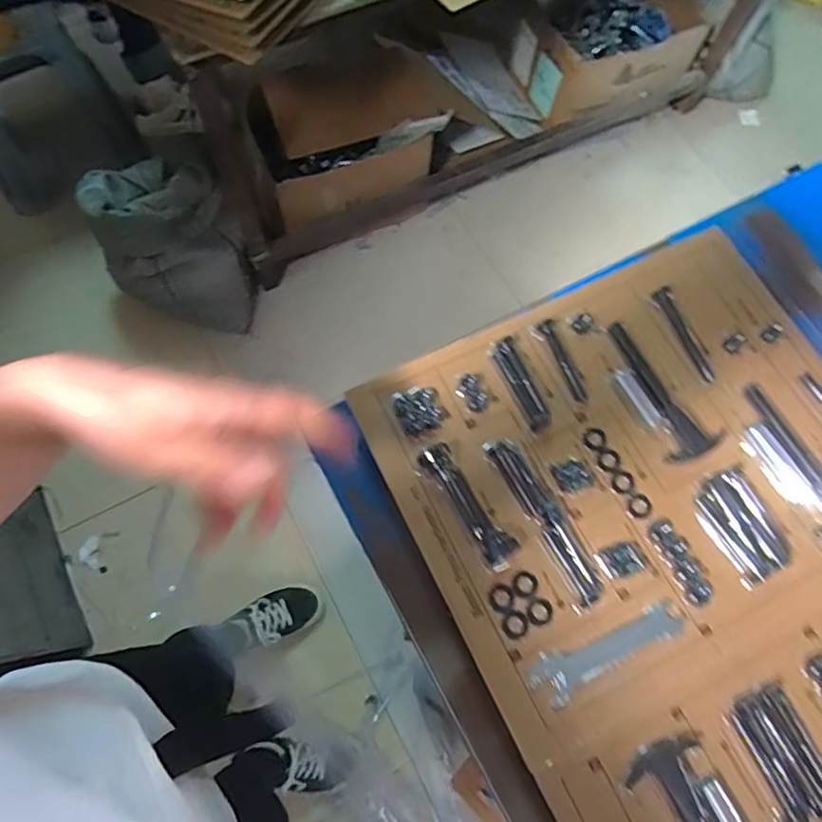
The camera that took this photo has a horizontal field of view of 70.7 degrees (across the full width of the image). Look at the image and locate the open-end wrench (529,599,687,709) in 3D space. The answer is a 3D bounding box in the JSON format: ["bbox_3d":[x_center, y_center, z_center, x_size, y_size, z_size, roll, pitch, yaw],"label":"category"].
[{"bbox_3d":[0.141,0.169,0.412,0.117,0.009,0.029,-25,72,-11],"label":"open-end wrench"}]

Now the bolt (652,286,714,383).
[{"bbox_3d":[0.240,-0.067,0.510,0.018,0.010,0.091,-20,71,-9],"label":"bolt"}]

